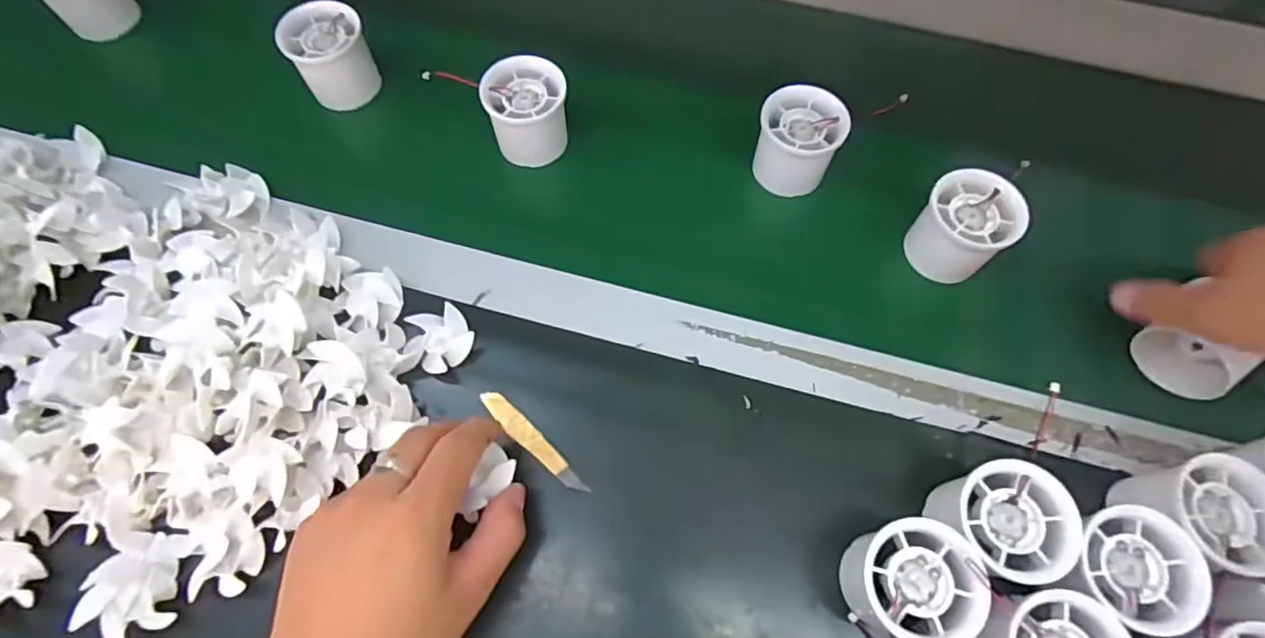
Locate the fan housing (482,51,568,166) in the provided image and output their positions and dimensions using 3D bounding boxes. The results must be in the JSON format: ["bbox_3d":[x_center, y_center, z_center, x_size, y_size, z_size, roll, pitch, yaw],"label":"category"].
[{"bbox_3d":[-0.073,-0.142,0.435,0.053,0.060,0.049,-10,67,-5],"label":"fan housing"}]

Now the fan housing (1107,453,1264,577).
[{"bbox_3d":[0.293,0.104,0.324,0.052,0.055,0.056,0,67,0],"label":"fan housing"}]

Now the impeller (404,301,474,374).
[{"bbox_3d":[-0.119,0.011,0.381,0.037,0.010,0.039,0,67,0],"label":"impeller"}]

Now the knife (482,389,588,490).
[{"bbox_3d":[-0.058,0.072,0.363,0.081,0.008,0.013,41,72,15],"label":"knife"}]

